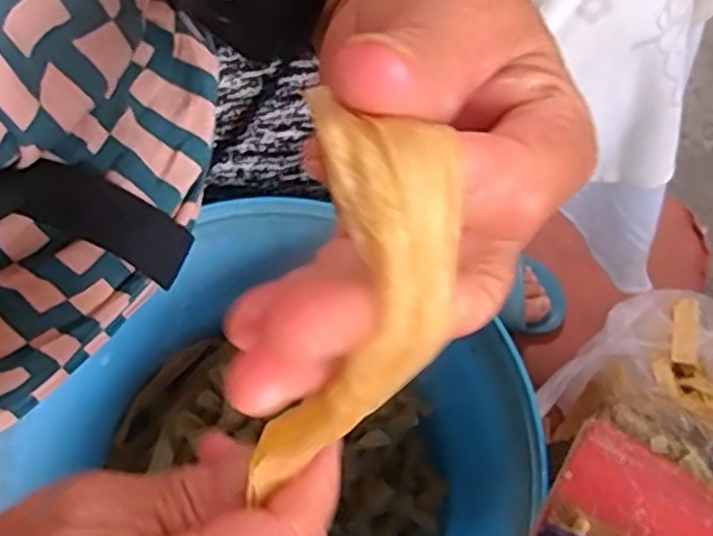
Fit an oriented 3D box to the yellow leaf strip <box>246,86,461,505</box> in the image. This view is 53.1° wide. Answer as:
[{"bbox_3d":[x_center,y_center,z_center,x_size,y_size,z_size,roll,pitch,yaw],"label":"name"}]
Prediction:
[{"bbox_3d":[-0.006,0.020,0.153,0.037,0.104,0.020,26,31,9],"label":"yellow leaf strip"}]

